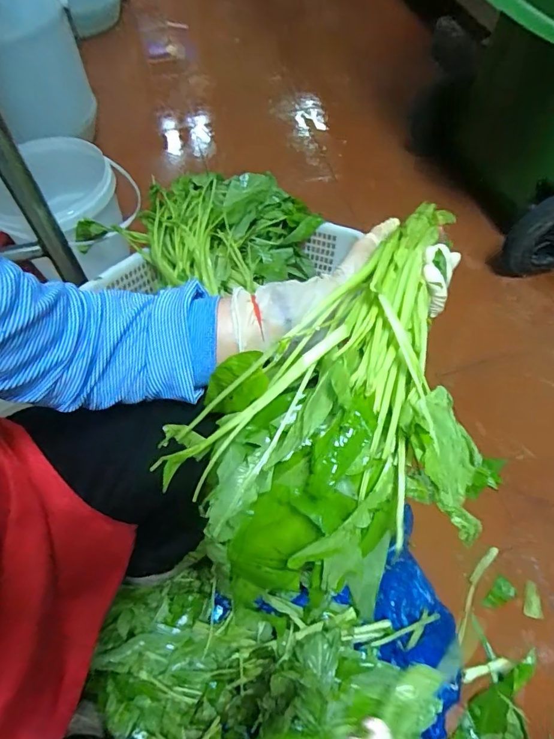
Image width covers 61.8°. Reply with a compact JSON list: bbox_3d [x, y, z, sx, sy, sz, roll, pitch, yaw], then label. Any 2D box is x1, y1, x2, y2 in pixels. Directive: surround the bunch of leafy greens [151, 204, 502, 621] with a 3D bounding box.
[{"bbox_3d":[0.077,0.022,0.335,0.302,0.124,0.172,-40,65,-21],"label":"bunch of leafy greens"}]

